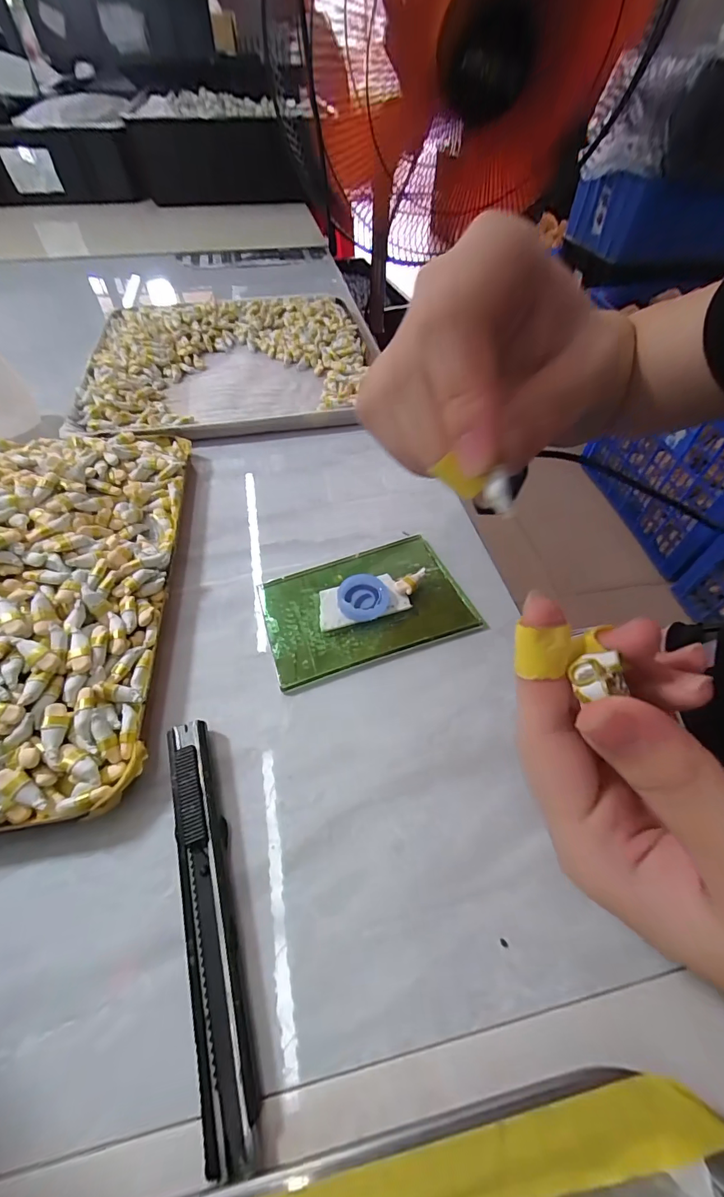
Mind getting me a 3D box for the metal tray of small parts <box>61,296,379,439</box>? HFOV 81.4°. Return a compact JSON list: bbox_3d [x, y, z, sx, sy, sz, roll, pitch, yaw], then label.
[{"bbox_3d":[-0.115,-0.218,0.382,0.244,0.031,0.227,-8,53,-7],"label":"metal tray of small parts"}]

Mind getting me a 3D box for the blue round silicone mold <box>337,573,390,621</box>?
[{"bbox_3d":[0.001,0.000,0.220,0.026,0.009,0.026,0,53,0],"label":"blue round silicone mold"}]

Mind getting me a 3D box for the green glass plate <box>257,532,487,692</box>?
[{"bbox_3d":[0.001,0.002,0.223,0.105,0.006,0.069,-16,55,-12],"label":"green glass plate"}]

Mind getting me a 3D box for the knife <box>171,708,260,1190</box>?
[{"bbox_3d":[-0.053,0.102,0.145,0.015,0.012,0.122,-16,54,-12],"label":"knife"}]

